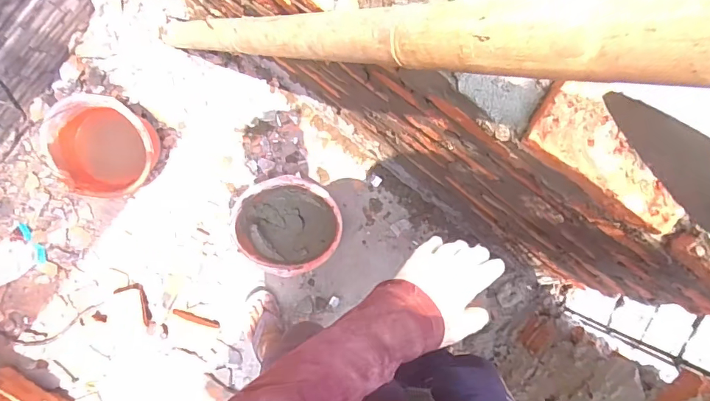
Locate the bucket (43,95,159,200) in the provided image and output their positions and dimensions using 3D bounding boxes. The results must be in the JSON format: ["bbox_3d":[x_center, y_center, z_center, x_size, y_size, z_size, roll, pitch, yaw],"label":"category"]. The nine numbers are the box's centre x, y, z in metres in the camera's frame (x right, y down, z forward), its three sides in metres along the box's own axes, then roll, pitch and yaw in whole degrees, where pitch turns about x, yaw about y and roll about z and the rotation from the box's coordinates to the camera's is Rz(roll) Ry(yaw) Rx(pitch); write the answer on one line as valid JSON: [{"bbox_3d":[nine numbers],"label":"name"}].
[{"bbox_3d":[-0.599,-0.124,1.077,0.254,0.171,0.227,35,88,-1],"label":"bucket"}]

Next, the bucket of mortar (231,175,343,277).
[{"bbox_3d":[-0.162,0.057,1.111,0.243,0.164,0.214,23,89,-3],"label":"bucket of mortar"}]

